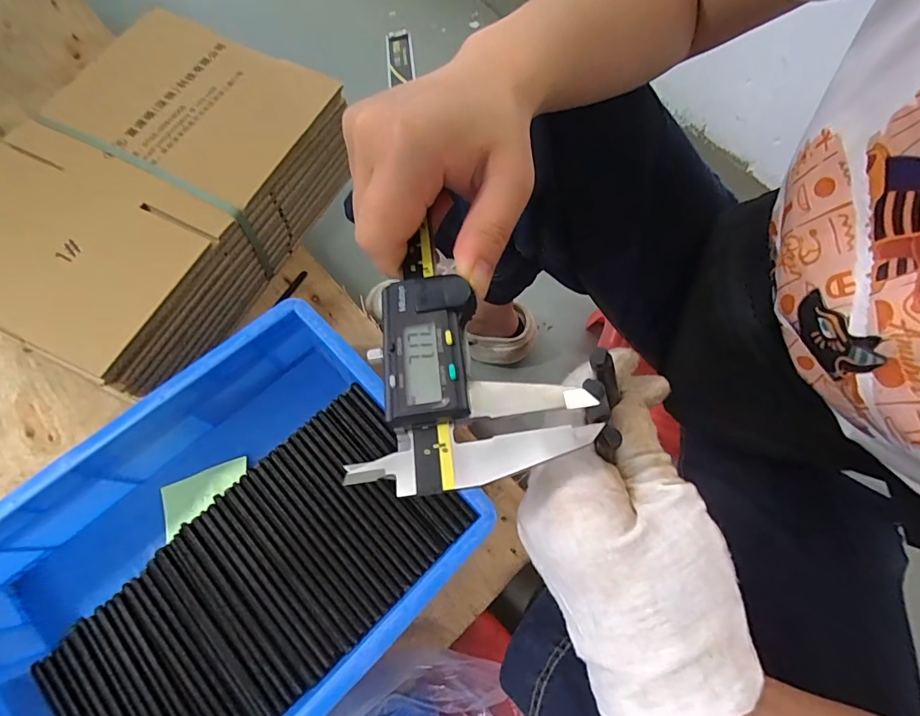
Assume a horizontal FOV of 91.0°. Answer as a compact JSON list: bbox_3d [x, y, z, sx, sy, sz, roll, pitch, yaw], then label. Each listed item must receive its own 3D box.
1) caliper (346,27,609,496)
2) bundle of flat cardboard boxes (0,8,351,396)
[{"bbox_3d":[-0.018,-0.074,0.202,0.078,0.015,0.261,-10,62,-5],"label":"caliper"},{"bbox_3d":[-0.353,-0.194,0.535,0.275,0.132,0.416,25,72,8],"label":"bundle of flat cardboard boxes"}]

